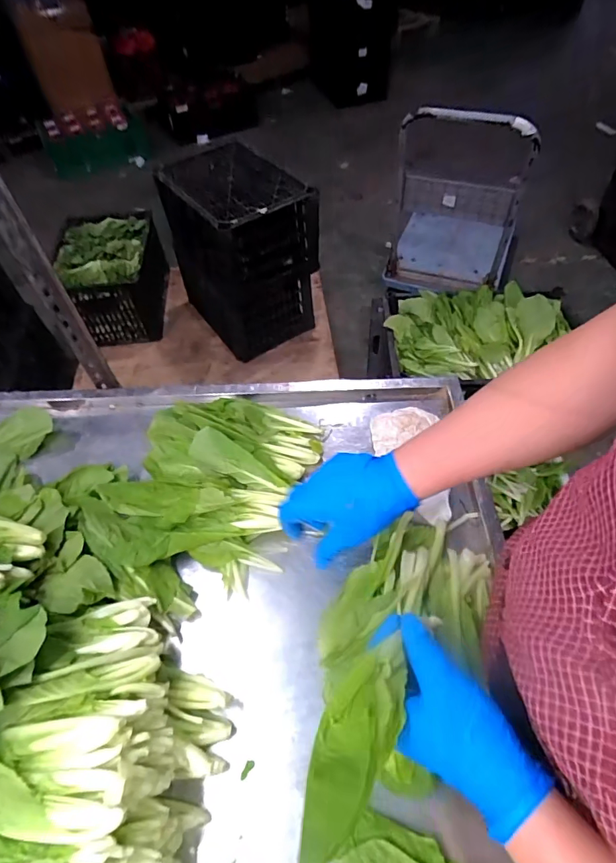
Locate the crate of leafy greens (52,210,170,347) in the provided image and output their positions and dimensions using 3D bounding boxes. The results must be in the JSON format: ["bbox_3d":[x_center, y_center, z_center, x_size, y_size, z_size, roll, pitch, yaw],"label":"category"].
[{"bbox_3d":[-0.688,-0.553,1.635,0.312,0.297,0.362,-10,55,-3],"label":"crate of leafy greens"}]

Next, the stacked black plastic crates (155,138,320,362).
[{"bbox_3d":[-0.203,-0.571,1.494,0.350,0.552,0.363,-32,59,-18],"label":"stacked black plastic crates"}]

